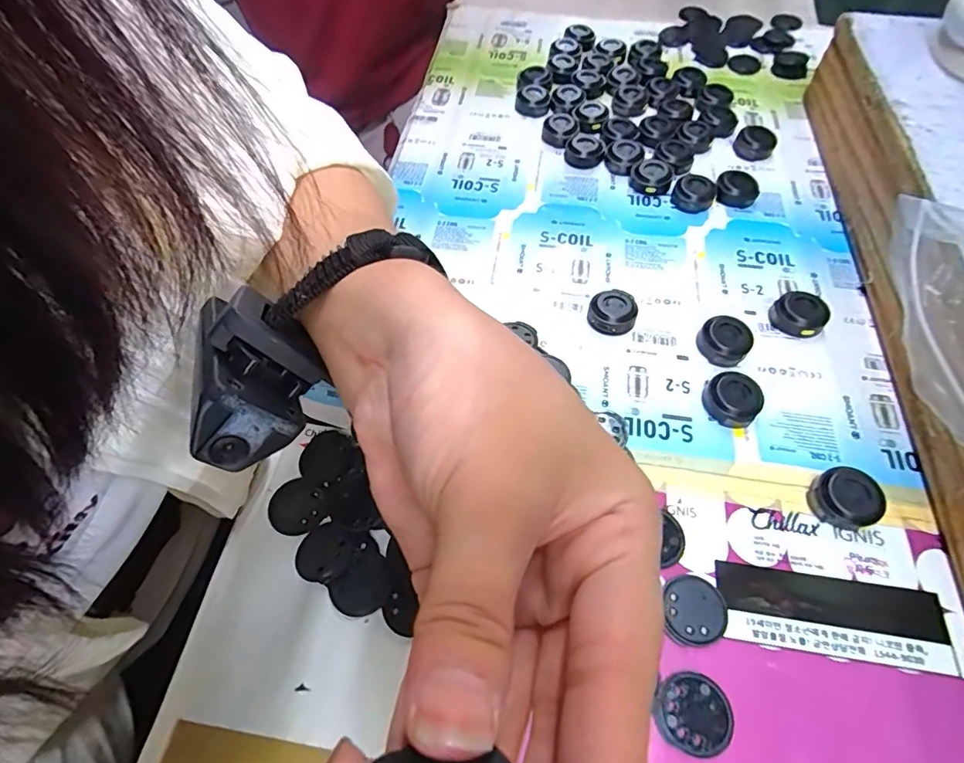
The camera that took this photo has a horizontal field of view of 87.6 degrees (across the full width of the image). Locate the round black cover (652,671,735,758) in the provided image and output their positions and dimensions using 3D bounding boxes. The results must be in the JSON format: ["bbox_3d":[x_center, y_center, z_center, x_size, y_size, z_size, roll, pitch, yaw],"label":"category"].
[{"bbox_3d":[0.088,0.138,0.209,0.030,0.004,0.029,-1,59,1],"label":"round black cover"}]

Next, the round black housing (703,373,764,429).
[{"bbox_3d":[0.140,0.009,0.280,0.029,0.014,0.028,-1,59,1],"label":"round black housing"}]

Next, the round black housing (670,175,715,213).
[{"bbox_3d":[0.156,-0.138,0.368,0.028,0.014,0.028,23,62,15],"label":"round black housing"}]

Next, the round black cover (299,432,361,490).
[{"bbox_3d":[-0.082,0.042,0.271,0.032,0.004,0.031,-1,59,1],"label":"round black cover"}]

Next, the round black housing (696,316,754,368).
[{"bbox_3d":[0.146,-0.024,0.303,0.029,0.013,0.029,-1,59,1],"label":"round black housing"}]

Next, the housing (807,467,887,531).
[{"bbox_3d":[0.179,0.058,0.248,0.027,0.016,0.028,-1,59,1],"label":"housing"}]

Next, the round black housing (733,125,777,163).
[{"bbox_3d":[0.217,-0.189,0.402,0.029,0.015,0.029,-1,59,1],"label":"round black housing"}]

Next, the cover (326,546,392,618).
[{"bbox_3d":[-0.056,0.095,0.237,0.024,0.004,0.029,28,63,17],"label":"cover"}]

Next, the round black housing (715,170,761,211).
[{"bbox_3d":[0.189,-0.142,0.373,0.030,0.015,0.030,23,62,15],"label":"round black housing"}]

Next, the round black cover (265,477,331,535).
[{"bbox_3d":[-0.095,0.065,0.260,0.028,0.004,0.028,-1,59,1],"label":"round black cover"}]

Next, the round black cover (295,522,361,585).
[{"bbox_3d":[-0.076,0.083,0.243,0.028,0.005,0.027,15,60,11],"label":"round black cover"}]

